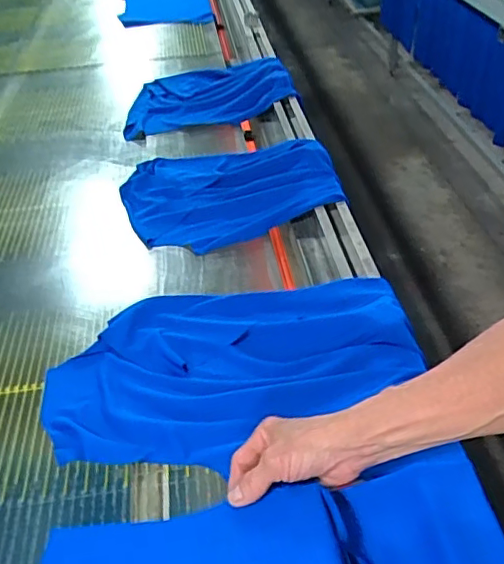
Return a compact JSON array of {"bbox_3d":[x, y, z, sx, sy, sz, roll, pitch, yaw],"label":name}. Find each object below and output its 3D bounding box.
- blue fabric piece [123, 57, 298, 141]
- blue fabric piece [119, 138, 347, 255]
[{"bbox_3d":[-0.103,-0.428,1.267,0.369,0.033,0.291,-11,41,-8],"label":"blue fabric piece"},{"bbox_3d":[-0.038,-0.163,0.928,0.330,0.033,0.258,-19,43,-14],"label":"blue fabric piece"}]

